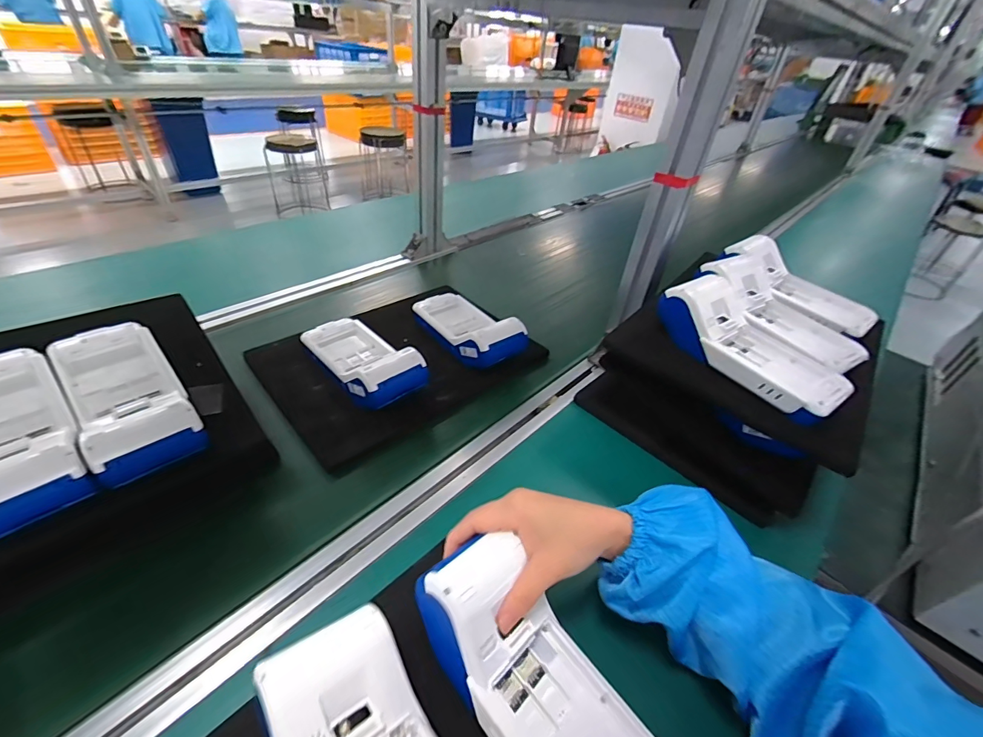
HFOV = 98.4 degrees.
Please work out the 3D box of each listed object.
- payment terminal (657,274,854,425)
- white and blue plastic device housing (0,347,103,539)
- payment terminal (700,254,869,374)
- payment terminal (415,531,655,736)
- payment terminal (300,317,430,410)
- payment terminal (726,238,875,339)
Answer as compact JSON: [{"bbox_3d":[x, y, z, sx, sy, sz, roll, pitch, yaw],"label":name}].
[{"bbox_3d":[0.278,-0.032,0.444,0.090,0.062,0.182,-20,46,-29],"label":"payment terminal"},{"bbox_3d":[-0.403,0.054,0.349,0.194,0.035,0.086,34,46,29],"label":"white and blue plastic device housing"},{"bbox_3d":[0.346,-0.070,0.496,0.109,0.053,0.178,-15,44,-25],"label":"payment terminal"},{"bbox_3d":[0.029,0.200,0.271,0.084,0.044,0.185,-33,78,-38],"label":"payment terminal"},{"bbox_3d":[-0.165,-0.022,0.542,0.088,0.049,0.189,-27,50,-35],"label":"payment terminal"},{"bbox_3d":[0.402,-0.110,0.554,0.090,0.054,0.182,-22,47,-31],"label":"payment terminal"}]

